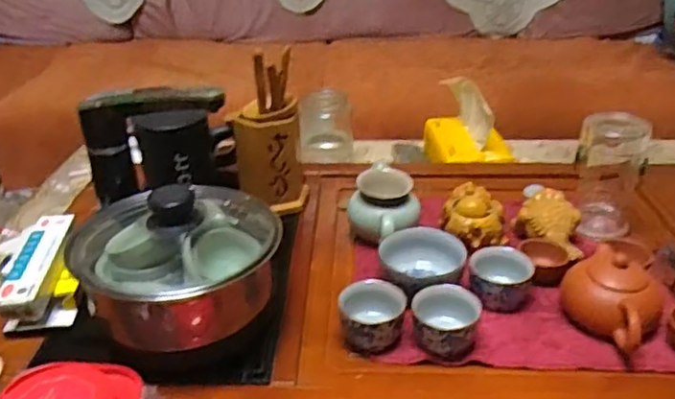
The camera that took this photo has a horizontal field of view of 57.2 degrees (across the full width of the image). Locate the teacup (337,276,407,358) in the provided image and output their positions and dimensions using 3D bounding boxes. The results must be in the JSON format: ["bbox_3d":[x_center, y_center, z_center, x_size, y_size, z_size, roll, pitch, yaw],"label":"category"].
[{"bbox_3d":[0.029,0.103,0.531,0.057,0.046,0.049,2,29,6],"label":"teacup"}]

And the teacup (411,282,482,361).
[{"bbox_3d":[0.090,0.104,0.521,0.055,0.047,0.045,8,30,15],"label":"teacup"}]

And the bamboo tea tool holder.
[{"bbox_3d":[-0.083,-0.074,0.696,0.081,0.167,0.064,-3,29,-4],"label":"bamboo tea tool holder"}]

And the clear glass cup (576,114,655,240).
[{"bbox_3d":[0.295,-0.029,0.676,0.063,0.134,0.061,13,32,23],"label":"clear glass cup"}]

